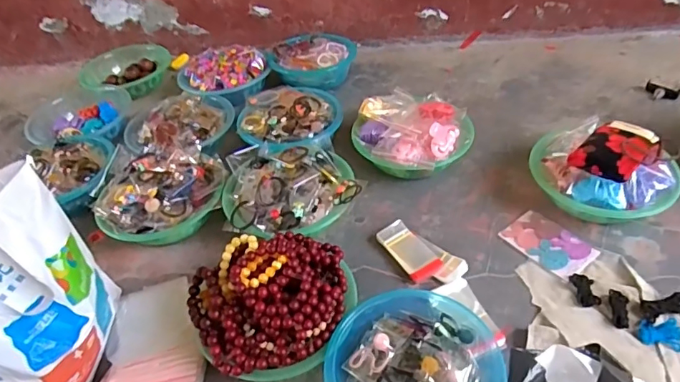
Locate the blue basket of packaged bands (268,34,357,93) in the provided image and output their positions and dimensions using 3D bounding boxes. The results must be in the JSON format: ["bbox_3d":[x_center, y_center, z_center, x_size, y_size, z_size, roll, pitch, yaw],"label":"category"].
[{"bbox_3d":[-0.065,-0.329,1.296,0.210,0.082,0.196,-7,42,1],"label":"blue basket of packaged bands"}]

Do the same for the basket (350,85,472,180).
[{"bbox_3d":[0.148,-0.111,1.018,0.226,0.112,0.218,-4,42,4],"label":"basket"}]

